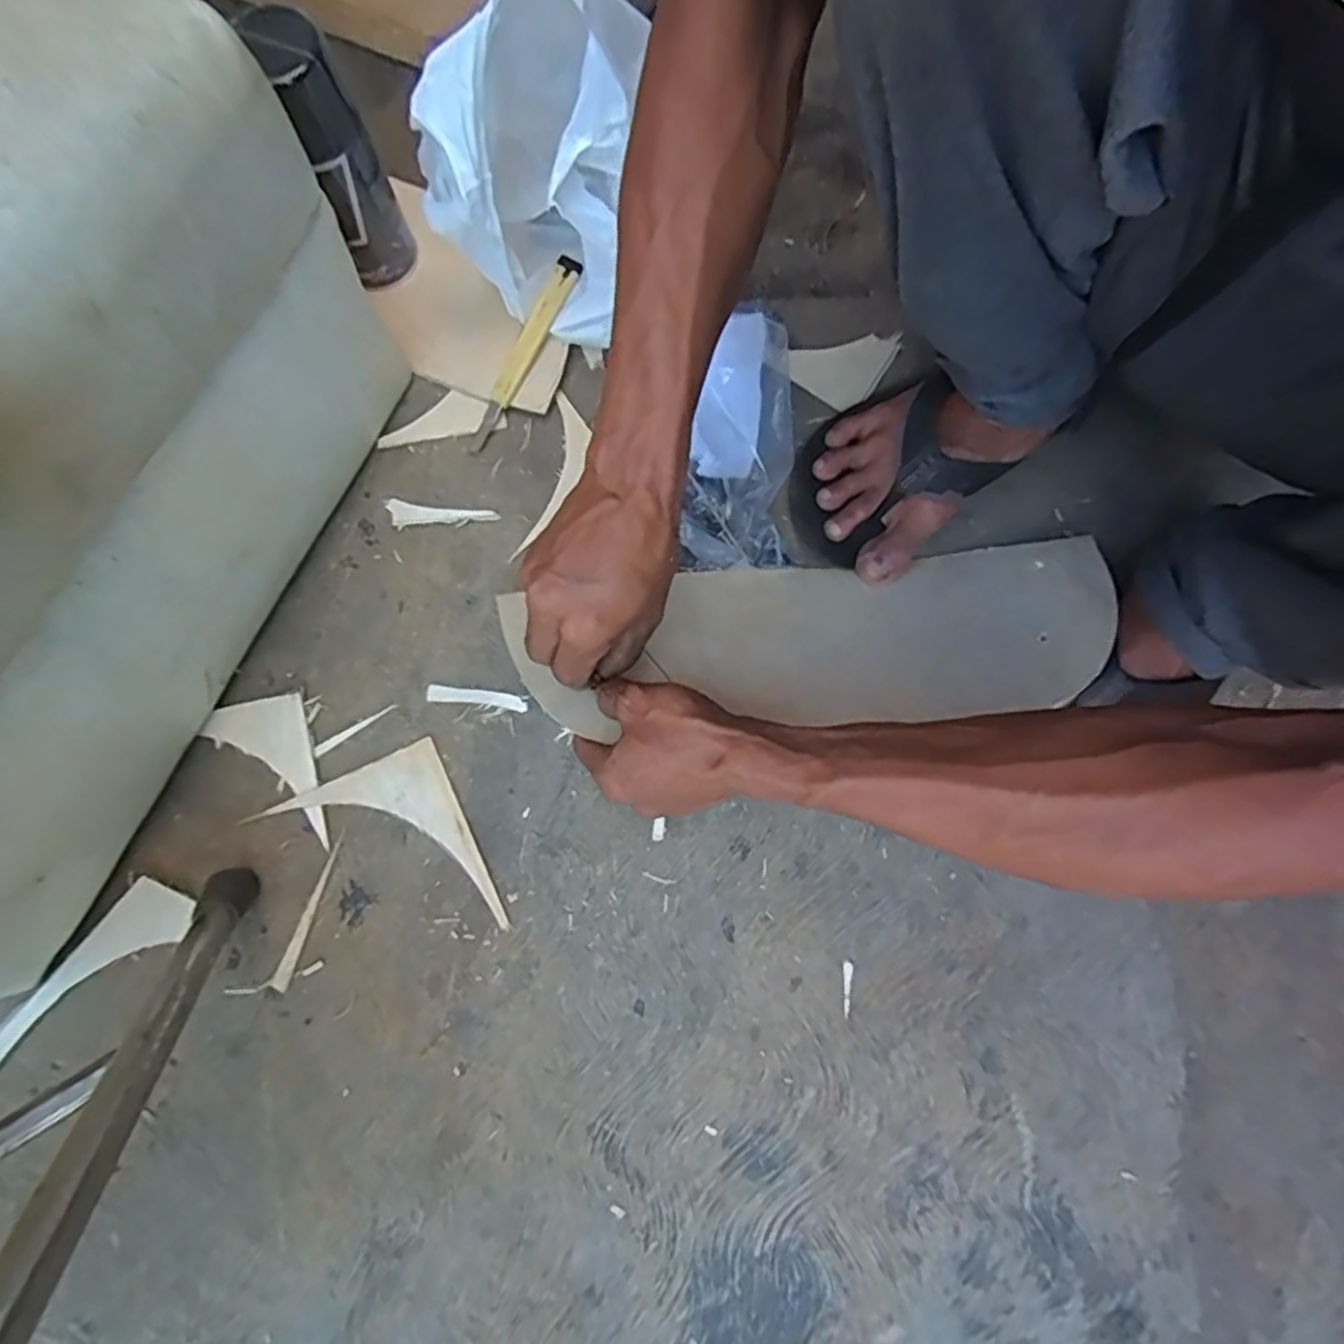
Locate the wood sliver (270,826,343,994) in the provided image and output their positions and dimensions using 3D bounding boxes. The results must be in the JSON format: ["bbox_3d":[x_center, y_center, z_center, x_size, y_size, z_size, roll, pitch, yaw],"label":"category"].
[{"bbox_3d":[-0.248,0.162,0.498,0.011,0.004,0.107,17,79,3],"label":"wood sliver"}]

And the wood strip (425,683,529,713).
[{"bbox_3d":[-0.140,0.018,0.526,0.073,0.004,0.012,8,78,1],"label":"wood strip"}]

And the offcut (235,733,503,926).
[{"bbox_3d":[-0.200,0.131,0.502,0.126,0.007,0.136,-25,80,-6],"label":"offcut"}]

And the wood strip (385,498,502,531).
[{"bbox_3d":[-0.176,-0.117,0.555,0.083,0.006,0.019,6,78,1],"label":"wood strip"}]

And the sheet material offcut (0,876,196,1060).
[{"bbox_3d":[-0.388,0.206,0.481,0.045,0.014,0.153,40,81,7],"label":"sheet material offcut"}]

